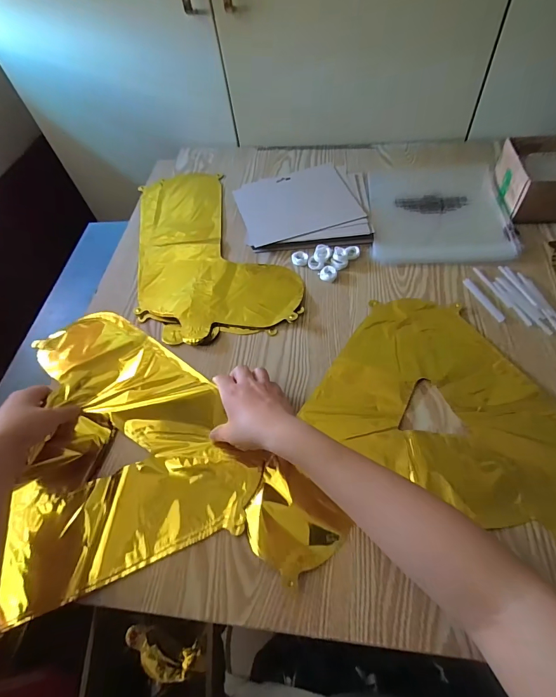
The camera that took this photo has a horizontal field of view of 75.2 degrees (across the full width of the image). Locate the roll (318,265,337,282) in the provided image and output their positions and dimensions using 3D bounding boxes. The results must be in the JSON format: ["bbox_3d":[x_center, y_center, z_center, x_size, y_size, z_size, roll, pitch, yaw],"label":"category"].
[{"bbox_3d":[0.075,-0.112,0.541,0.026,0.007,0.027,-2,56,4],"label":"roll"}]

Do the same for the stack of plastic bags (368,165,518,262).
[{"bbox_3d":[0.262,-0.240,0.603,0.210,0.012,0.257,2,56,6],"label":"stack of plastic bags"}]

